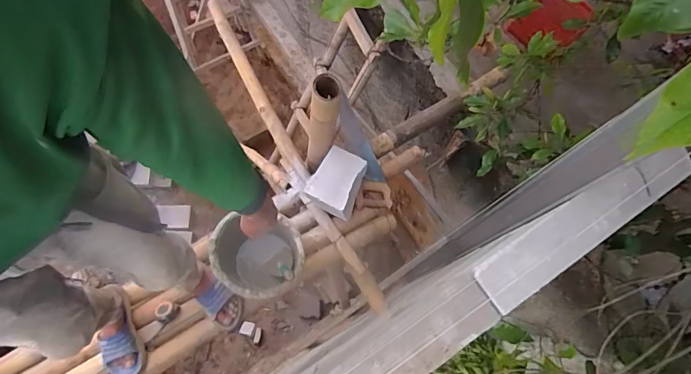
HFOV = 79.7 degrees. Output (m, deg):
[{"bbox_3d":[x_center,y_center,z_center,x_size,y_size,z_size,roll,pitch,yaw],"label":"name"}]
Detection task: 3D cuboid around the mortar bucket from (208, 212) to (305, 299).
[{"bbox_3d":[-0.270,0.227,1.282,0.276,0.172,0.229,5,70,0],"label":"mortar bucket"}]

